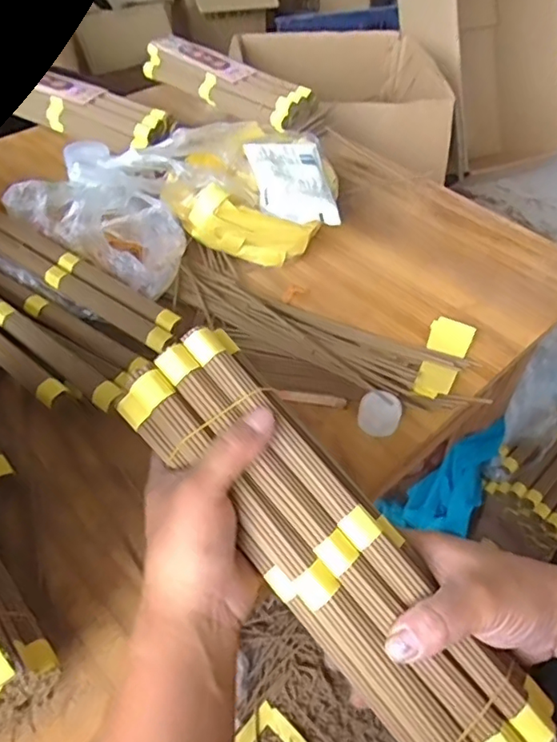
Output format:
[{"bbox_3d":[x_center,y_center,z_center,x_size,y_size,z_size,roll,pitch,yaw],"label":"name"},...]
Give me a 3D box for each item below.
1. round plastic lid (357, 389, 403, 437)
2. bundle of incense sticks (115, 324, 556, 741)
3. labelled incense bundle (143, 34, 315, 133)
[{"bbox_3d":[0.092,0.039,0.518,0.038,0.008,0.040,14,93,10],"label":"round plastic lid"},{"bbox_3d":[0.030,0.106,0.349,0.081,0.035,0.307,-35,78,-28],"label":"bundle of incense sticks"},{"bbox_3d":[-0.091,-0.469,0.925,0.327,0.053,0.068,36,57,26],"label":"labelled incense bundle"}]

